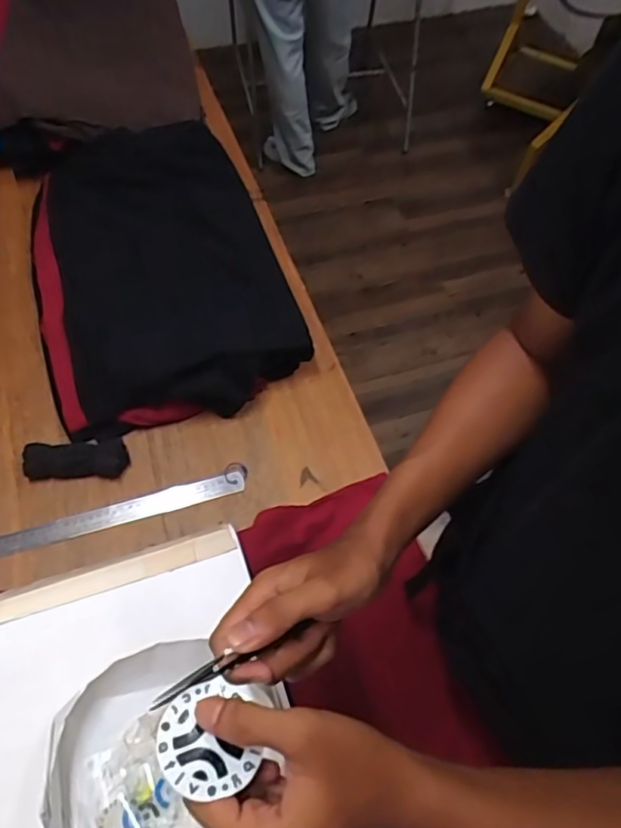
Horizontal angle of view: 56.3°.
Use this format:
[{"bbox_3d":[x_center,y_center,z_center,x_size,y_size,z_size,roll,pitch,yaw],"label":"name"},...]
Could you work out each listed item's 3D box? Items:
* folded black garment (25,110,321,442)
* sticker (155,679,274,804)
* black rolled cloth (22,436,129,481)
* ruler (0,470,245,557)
[{"bbox_3d":[-0.238,-0.229,0.881,0.364,0.088,0.502,-18,64,-11],"label":"folded black garment"},{"bbox_3d":[-0.055,0.178,0.320,0.055,0.005,0.057,11,48,-13],"label":"sticker"},{"bbox_3d":[-0.306,0.059,0.761,0.128,0.041,0.050,-4,62,-4],"label":"black rolled cloth"},{"bbox_3d":[-0.244,0.127,0.744,0.321,0.007,0.032,-14,71,-11],"label":"ruler"}]

